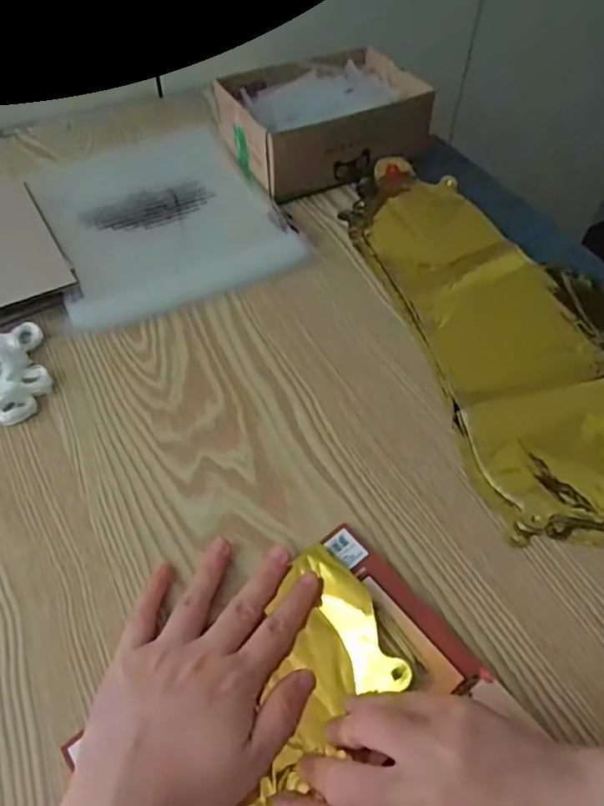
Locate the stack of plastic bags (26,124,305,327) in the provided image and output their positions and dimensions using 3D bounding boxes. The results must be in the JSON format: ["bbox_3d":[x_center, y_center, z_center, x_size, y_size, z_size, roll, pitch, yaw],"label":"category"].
[{"bbox_3d":[-0.130,-0.170,0.539,0.199,0.024,0.200,-25,57,-19],"label":"stack of plastic bags"}]

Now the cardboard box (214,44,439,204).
[{"bbox_3d":[0.020,-0.288,0.600,0.195,0.075,0.136,-21,56,-17],"label":"cardboard box"}]

